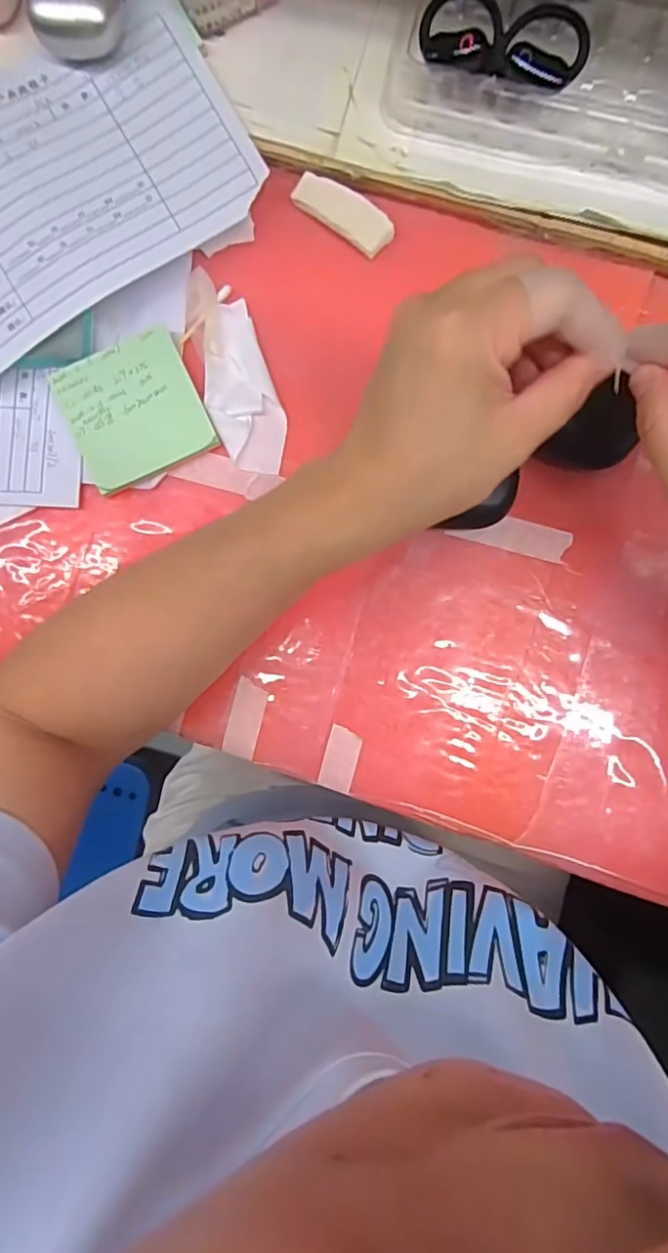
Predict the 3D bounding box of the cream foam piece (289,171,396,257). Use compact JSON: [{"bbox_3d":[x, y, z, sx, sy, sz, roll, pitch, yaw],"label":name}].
[{"bbox_3d":[0.006,-0.244,0.331,0.062,0.005,0.024,37,92,2],"label":"cream foam piece"}]

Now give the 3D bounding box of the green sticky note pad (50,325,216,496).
[{"bbox_3d":[-0.117,-0.128,0.333,0.075,0.011,0.076,-25,89,2],"label":"green sticky note pad"}]

